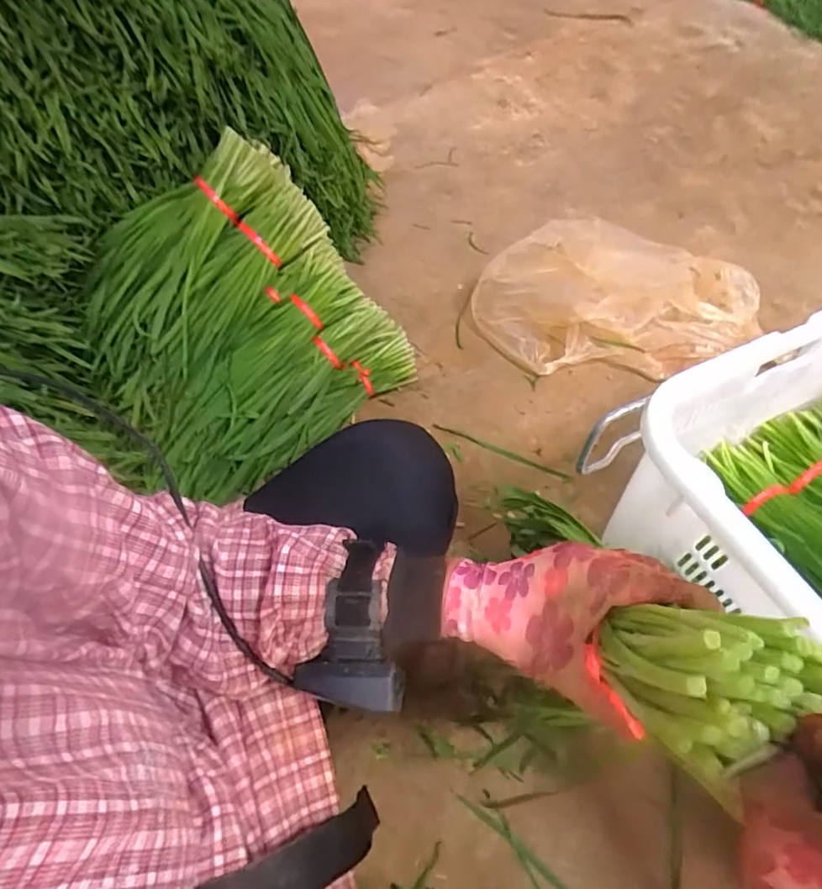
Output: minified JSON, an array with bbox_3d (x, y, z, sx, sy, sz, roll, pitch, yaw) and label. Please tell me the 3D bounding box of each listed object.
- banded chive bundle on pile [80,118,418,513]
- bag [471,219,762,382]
[{"bbox_3d":[-0.273,-0.190,0.867,0.451,0.093,0.455,-38,101,-11],"label":"banded chive bundle on pile"},{"bbox_3d":[0.393,-0.281,1.036,0.464,0.151,0.340,-23,59,-13],"label":"bag"}]

